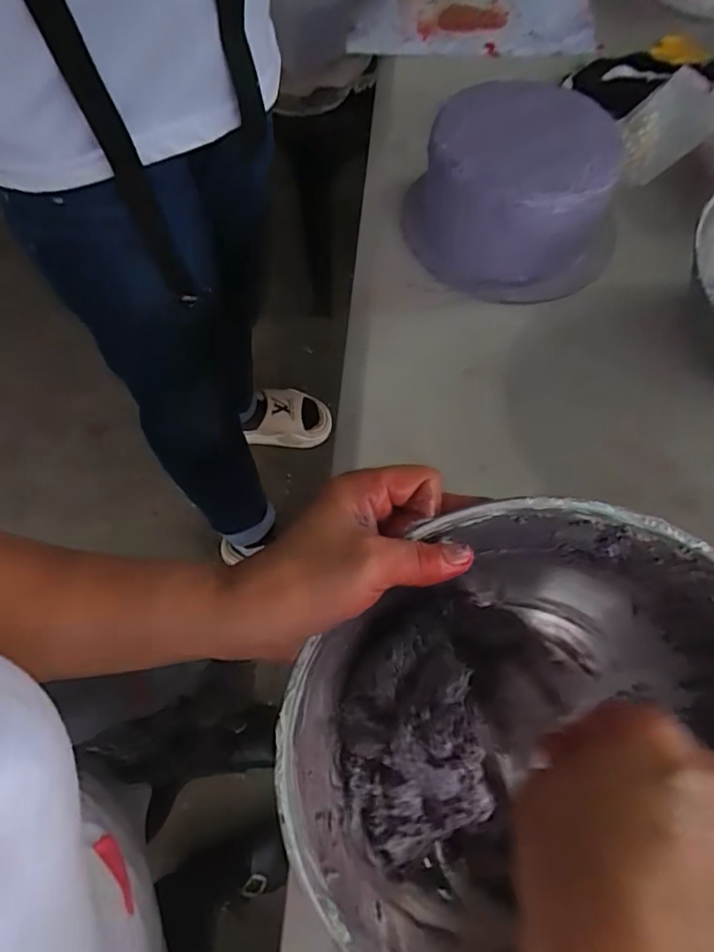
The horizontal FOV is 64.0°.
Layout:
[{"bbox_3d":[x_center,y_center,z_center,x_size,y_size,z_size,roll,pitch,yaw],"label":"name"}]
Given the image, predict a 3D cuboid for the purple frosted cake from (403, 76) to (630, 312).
[{"bbox_3d":[0.131,-0.234,0.482,0.151,0.097,0.147,0,65,1],"label":"purple frosted cake"}]

